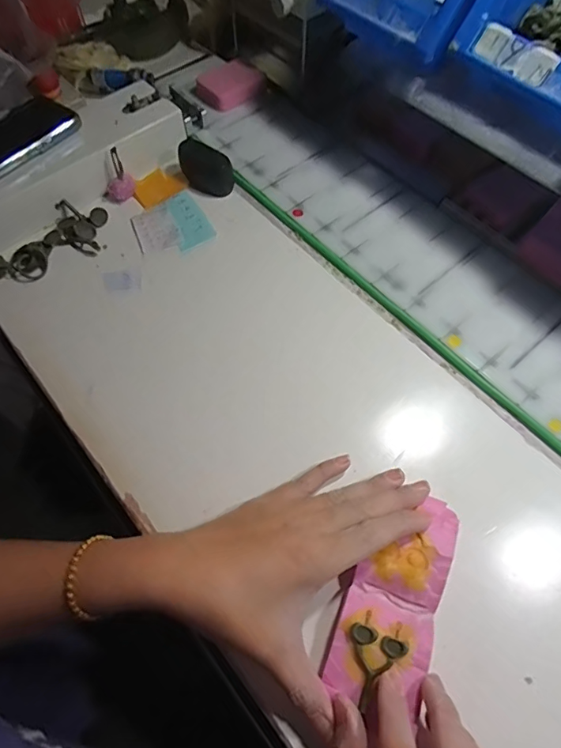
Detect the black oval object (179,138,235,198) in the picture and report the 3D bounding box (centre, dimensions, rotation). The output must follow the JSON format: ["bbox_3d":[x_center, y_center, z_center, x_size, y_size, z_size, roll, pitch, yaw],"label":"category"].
[{"bbox_3d":[-0.078,-0.207,0.459,0.062,0.037,0.032,39,69,19],"label":"black oval object"}]

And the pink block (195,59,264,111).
[{"bbox_3d":[-0.055,-0.319,0.515,0.071,0.022,0.043,-37,68,-17],"label":"pink block"}]

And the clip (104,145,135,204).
[{"bbox_3d":[-0.160,-0.191,0.448,0.031,0.043,0.019,-23,64,-11],"label":"clip"}]

